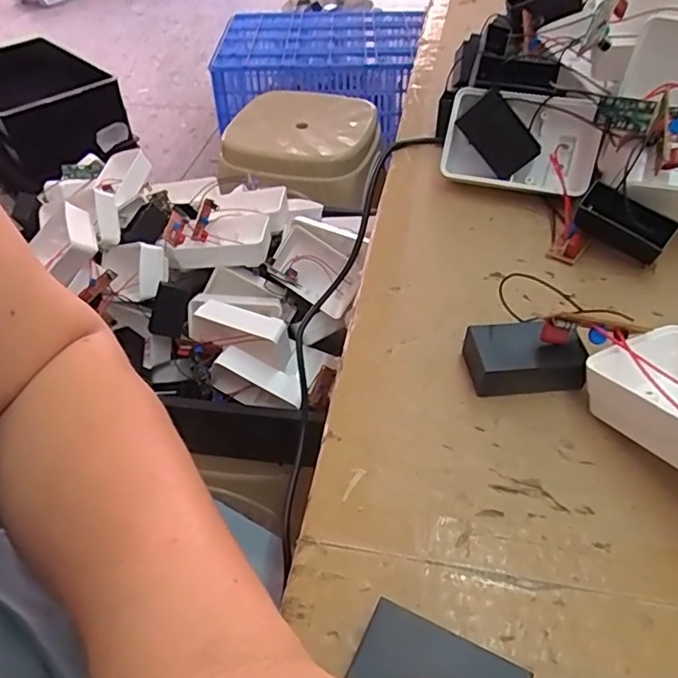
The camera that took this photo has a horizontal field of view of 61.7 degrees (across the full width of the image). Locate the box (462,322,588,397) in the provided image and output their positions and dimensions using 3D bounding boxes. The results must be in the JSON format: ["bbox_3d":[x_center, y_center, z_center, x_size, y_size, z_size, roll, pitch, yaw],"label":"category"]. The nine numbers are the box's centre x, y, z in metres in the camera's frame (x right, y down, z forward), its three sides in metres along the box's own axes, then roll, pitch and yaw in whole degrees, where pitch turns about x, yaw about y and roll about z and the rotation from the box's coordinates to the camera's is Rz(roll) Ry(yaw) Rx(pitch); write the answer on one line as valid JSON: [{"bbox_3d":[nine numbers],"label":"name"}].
[{"bbox_3d":[0.081,0.009,0.257,0.051,0.019,0.029,-5,46,-3],"label":"box"}]

